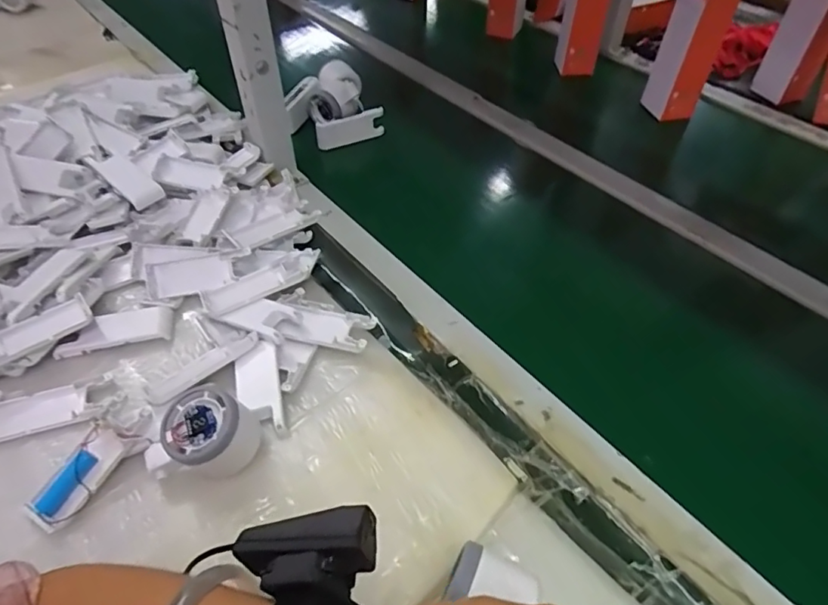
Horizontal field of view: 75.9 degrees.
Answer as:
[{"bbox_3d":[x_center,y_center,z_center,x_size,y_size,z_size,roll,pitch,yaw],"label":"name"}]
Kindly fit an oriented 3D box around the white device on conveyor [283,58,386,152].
[{"bbox_3d":[-0.129,-0.302,0.806,0.124,0.063,0.149,-17,50,-16],"label":"white device on conveyor"}]

